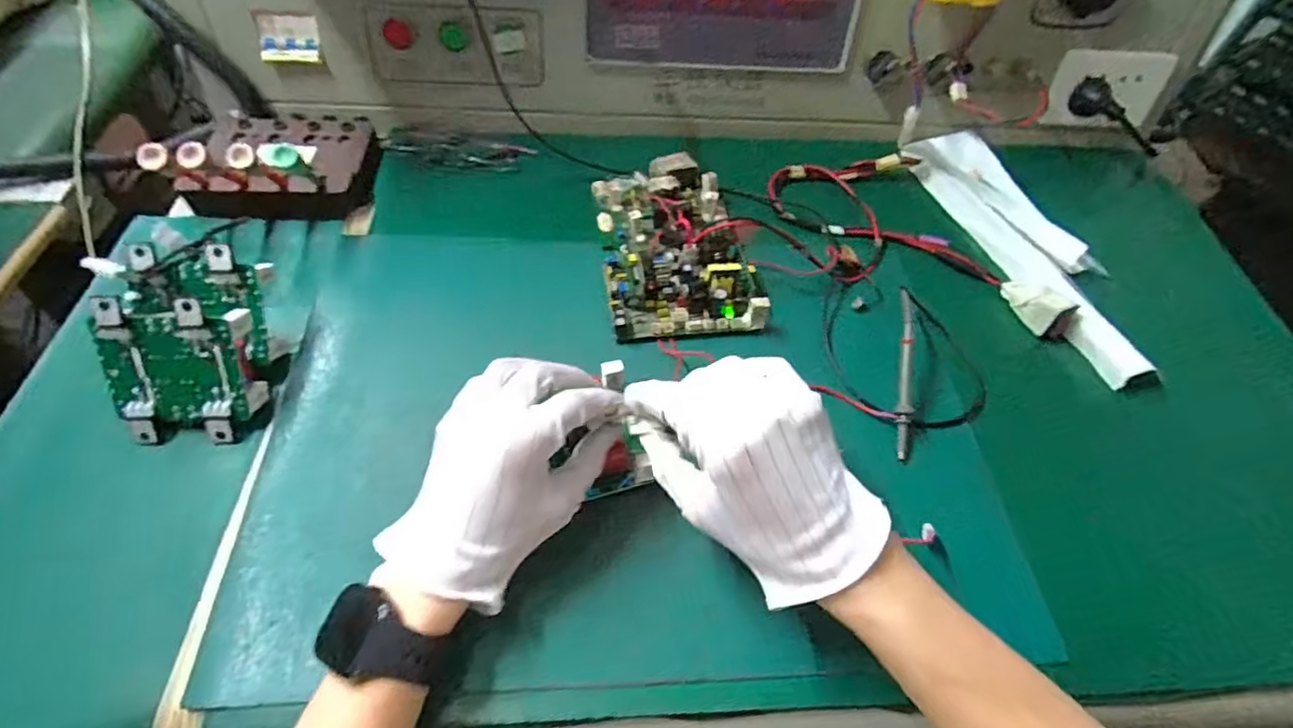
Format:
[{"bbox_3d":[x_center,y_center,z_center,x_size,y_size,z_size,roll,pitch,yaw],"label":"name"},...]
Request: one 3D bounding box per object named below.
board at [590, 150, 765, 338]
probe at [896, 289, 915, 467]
[{"bbox_3d":[0.023,-0.107,0.522,0.127,0.040,0.197,-7,55,-9],"label":"board"},{"bbox_3d":[0.190,0.004,0.442,0.009,0.013,0.134,8,72,2],"label":"probe"}]

